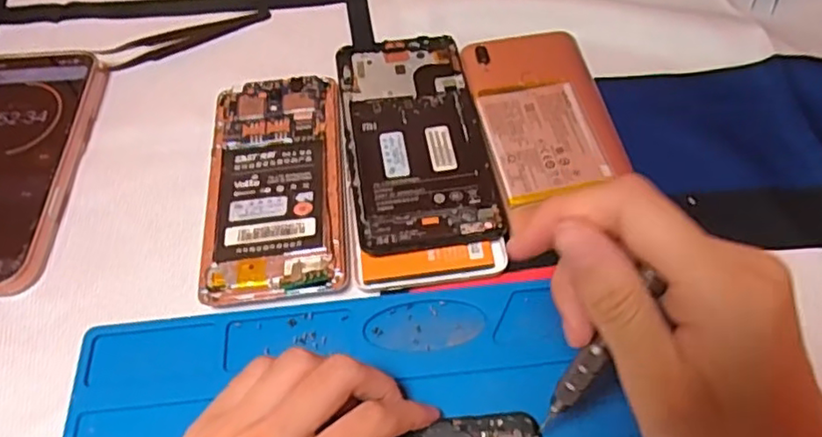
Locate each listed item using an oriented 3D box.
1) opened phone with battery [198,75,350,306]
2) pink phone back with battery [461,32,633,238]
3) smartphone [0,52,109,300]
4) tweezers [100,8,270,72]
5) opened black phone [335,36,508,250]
[{"bbox_3d":[-0.071,-0.019,0.345,0.071,0.015,0.136,-6,57,0],"label":"opened phone with battery"},{"bbox_3d":[0.075,-0.060,0.363,0.073,0.009,0.136,-9,57,-2],"label":"pink phone back with battery"},{"bbox_3d":[-0.232,-0.032,0.367,0.081,0.014,0.167,-2,57,2],"label":"smartphone"},{"bbox_3d":[-0.146,-0.122,0.426,0.104,0.010,0.020,-23,58,-11],"label":"tweezers"},{"bbox_3d":[0.002,-0.046,0.358,0.071,0.014,0.148,-9,57,-2],"label":"opened black phone"}]

